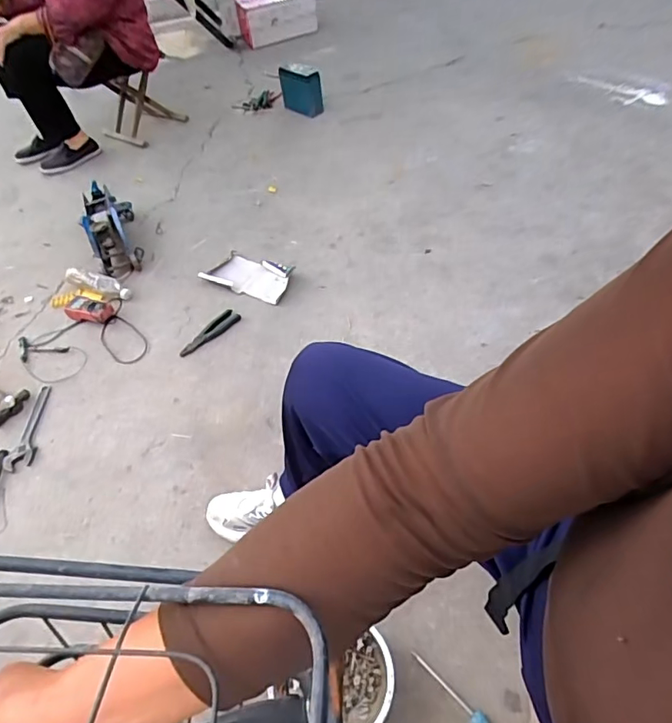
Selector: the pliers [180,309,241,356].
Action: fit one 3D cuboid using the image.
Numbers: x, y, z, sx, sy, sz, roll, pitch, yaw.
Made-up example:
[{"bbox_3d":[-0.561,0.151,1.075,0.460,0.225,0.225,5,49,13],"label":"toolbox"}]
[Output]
[{"bbox_3d":[-0.328,-0.073,1.319,0.057,0.019,0.183,27,61,26],"label":"pliers"}]

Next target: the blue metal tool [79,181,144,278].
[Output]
[{"bbox_3d":[-0.694,-0.407,1.533,0.148,0.130,0.307,-14,65,-10],"label":"blue metal tool"}]

